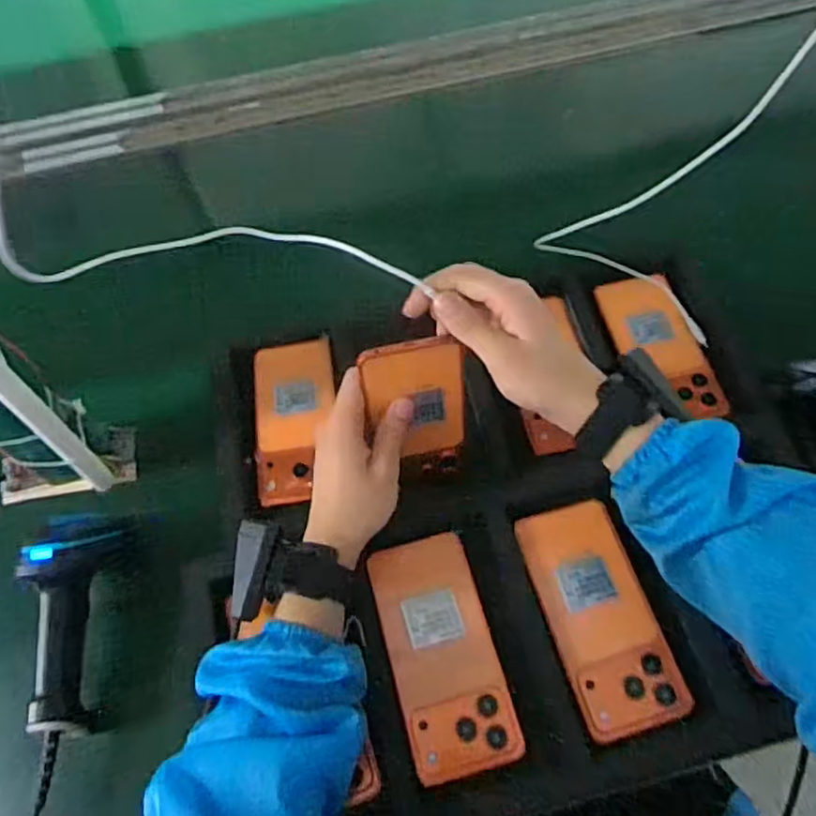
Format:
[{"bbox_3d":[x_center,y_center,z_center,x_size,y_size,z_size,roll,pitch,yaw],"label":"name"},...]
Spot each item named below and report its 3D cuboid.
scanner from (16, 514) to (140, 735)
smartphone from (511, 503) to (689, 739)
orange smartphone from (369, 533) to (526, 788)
[{"bbox_3d":[-0.270,0.165,0.522,0.051,0.069,0.160,-3,61,2],"label":"scanner"},{"bbox_3d":[0.140,0.149,0.489,0.074,0.012,0.161,-15,61,-5],"label":"smartphone"},{"bbox_3d":[0.024,0.176,0.487,0.075,0.008,0.162,-14,61,-5],"label":"orange smartphone"}]

